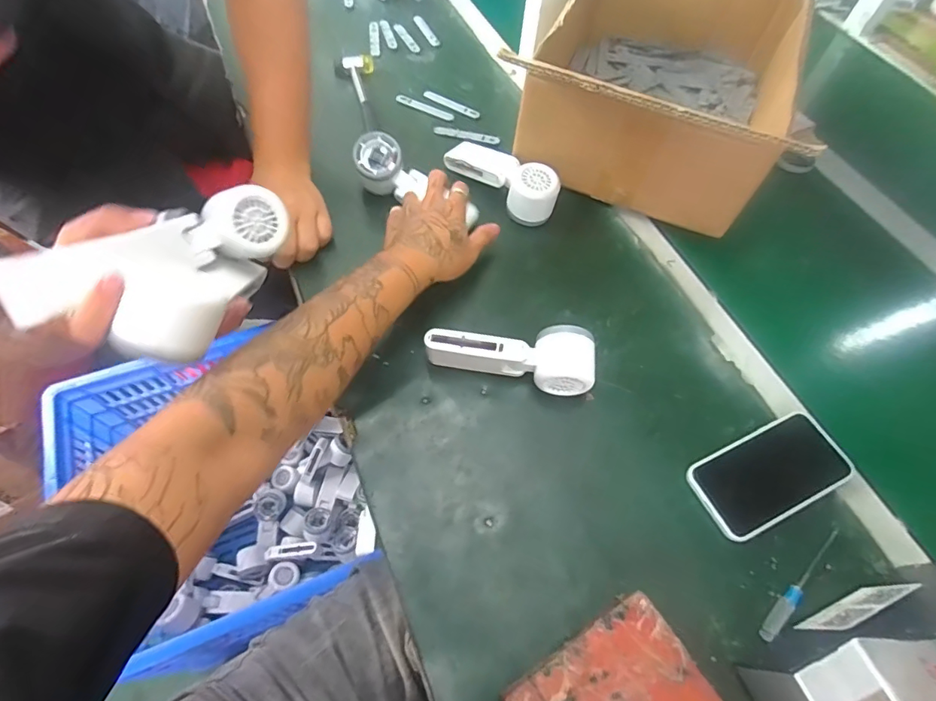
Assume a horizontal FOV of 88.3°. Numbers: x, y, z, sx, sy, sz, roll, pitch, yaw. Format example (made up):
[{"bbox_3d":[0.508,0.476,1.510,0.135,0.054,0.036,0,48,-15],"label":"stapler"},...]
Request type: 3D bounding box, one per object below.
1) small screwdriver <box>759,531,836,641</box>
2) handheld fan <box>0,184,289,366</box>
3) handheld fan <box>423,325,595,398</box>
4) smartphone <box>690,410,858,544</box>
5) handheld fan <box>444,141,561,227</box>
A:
[{"bbox_3d":[0.284,0.198,0.409,0.121,0.006,0.012,-36,68,-19],"label":"small screwdriver"},{"bbox_3d":[-0.207,-0.056,0.354,0.086,0.077,0.171,19,39,9],"label":"handheld fan"},{"bbox_3d":[0.044,0.001,0.487,0.163,0.049,0.057,14,61,6],"label":"handheld fan"},{"bbox_3d":[0.283,0.114,0.452,0.149,0.013,0.074,-22,64,-14],"label":"smartphone"},{"bbox_3d":[0.039,-0.220,0.609,0.162,0.054,0.054,40,67,19],"label":"handheld fan"}]

